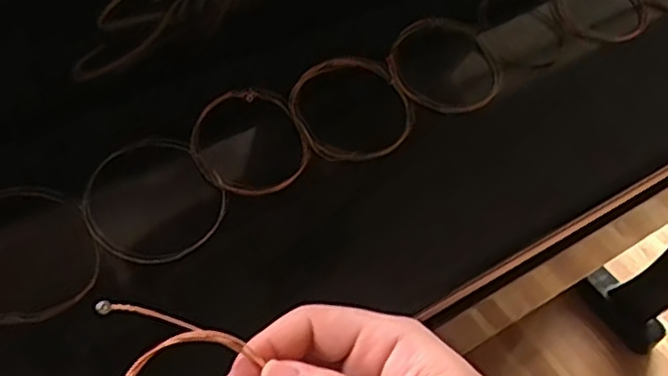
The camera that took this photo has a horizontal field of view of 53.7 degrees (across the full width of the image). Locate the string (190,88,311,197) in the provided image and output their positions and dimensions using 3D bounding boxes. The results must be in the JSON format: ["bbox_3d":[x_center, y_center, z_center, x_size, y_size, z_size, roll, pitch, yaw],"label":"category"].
[{"bbox_3d":[-0.047,-0.025,0.377,0.068,0.009,0.068,5,60,-8],"label":"string"}]

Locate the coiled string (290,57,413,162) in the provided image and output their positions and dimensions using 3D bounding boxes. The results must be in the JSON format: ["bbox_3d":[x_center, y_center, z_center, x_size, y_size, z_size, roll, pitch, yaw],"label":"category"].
[{"bbox_3d":[0.011,-0.048,0.400,0.072,0.011,0.074,4,61,-6],"label":"coiled string"}]

